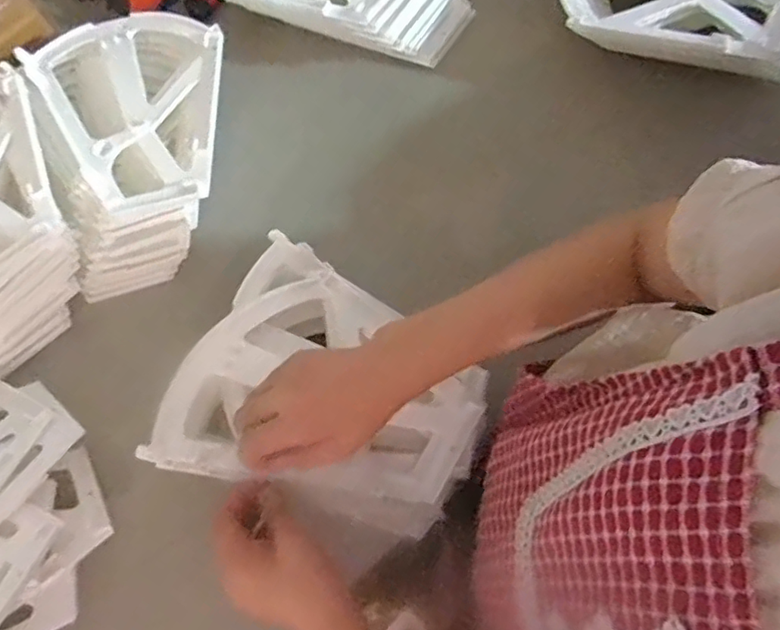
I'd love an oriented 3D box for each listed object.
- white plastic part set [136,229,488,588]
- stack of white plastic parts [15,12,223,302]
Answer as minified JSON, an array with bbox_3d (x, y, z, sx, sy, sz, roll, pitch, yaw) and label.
[{"bbox_3d":[-0.058,0.083,0.524,0.264,0.056,0.224,30,77,10],"label":"white plastic part set"},{"bbox_3d":[-0.259,-0.186,0.611,0.204,0.080,0.279,-17,74,-3],"label":"stack of white plastic parts"}]

